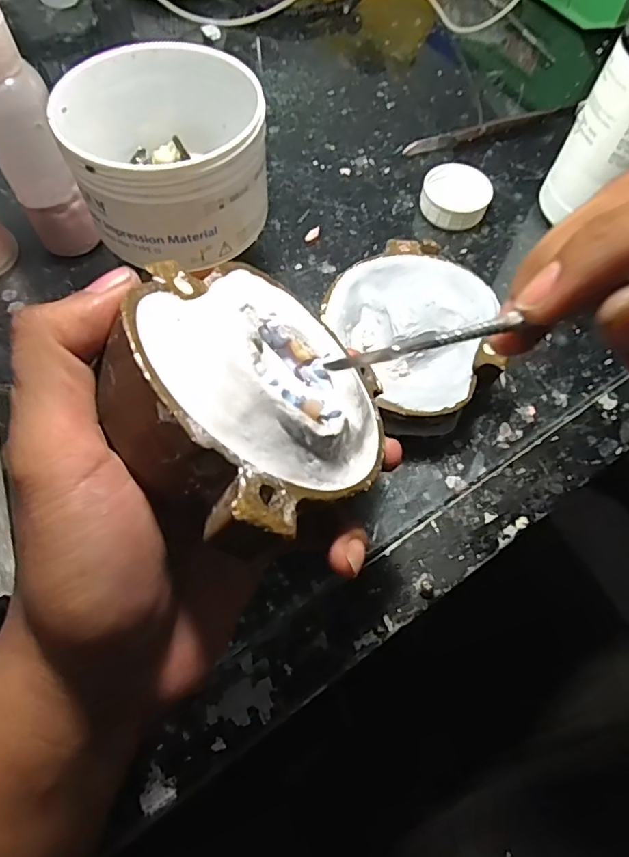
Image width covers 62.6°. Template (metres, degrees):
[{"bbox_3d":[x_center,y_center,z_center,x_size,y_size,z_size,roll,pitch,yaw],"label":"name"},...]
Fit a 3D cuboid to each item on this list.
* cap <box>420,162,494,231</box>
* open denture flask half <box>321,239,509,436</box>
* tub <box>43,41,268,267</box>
[{"bbox_3d":[0.095,-0.156,0.348,0.045,0.017,0.045,1,64,-3],"label":"cap"},{"bbox_3d":[0.052,-0.050,0.285,0.091,0.037,0.107,-22,67,-14],"label":"open denture flask half"},{"bbox_3d":[-0.069,-0.133,0.249,0.088,0.054,0.095,1,64,-3],"label":"tub"}]

